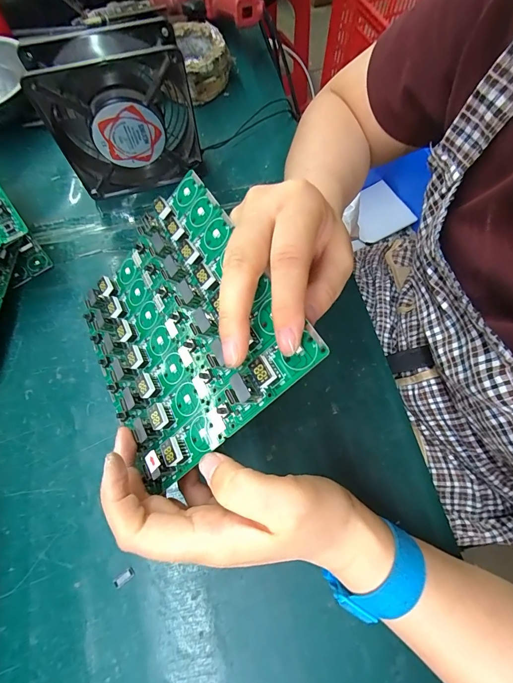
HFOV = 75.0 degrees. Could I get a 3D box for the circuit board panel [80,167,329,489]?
[{"bbox_3d":[-0.052,-0.009,0.195,0.129,0.014,0.147,-44,63,18],"label":"circuit board panel"}]

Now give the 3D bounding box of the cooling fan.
[{"bbox_3d":[-0.117,-0.200,0.302,0.122,0.121,0.047,-16,71,-7],"label":"cooling fan"}]

